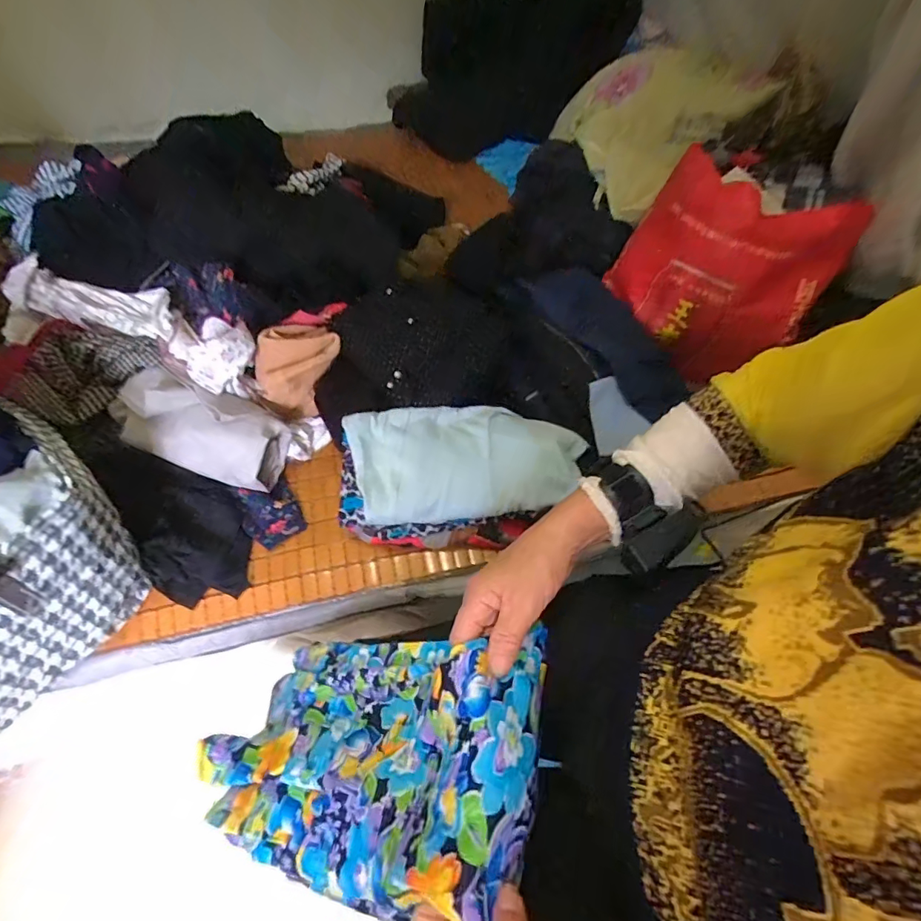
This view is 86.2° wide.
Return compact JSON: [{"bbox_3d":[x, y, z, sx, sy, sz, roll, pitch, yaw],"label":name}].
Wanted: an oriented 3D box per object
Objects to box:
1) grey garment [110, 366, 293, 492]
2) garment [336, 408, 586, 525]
[{"bbox_3d":[-0.346,-0.043,0.646,0.225,0.101,0.094,14,56,10],"label":"grey garment"},{"bbox_3d":[0.007,-0.004,0.606,0.276,0.040,0.141,-5,55,-3],"label":"garment"}]

